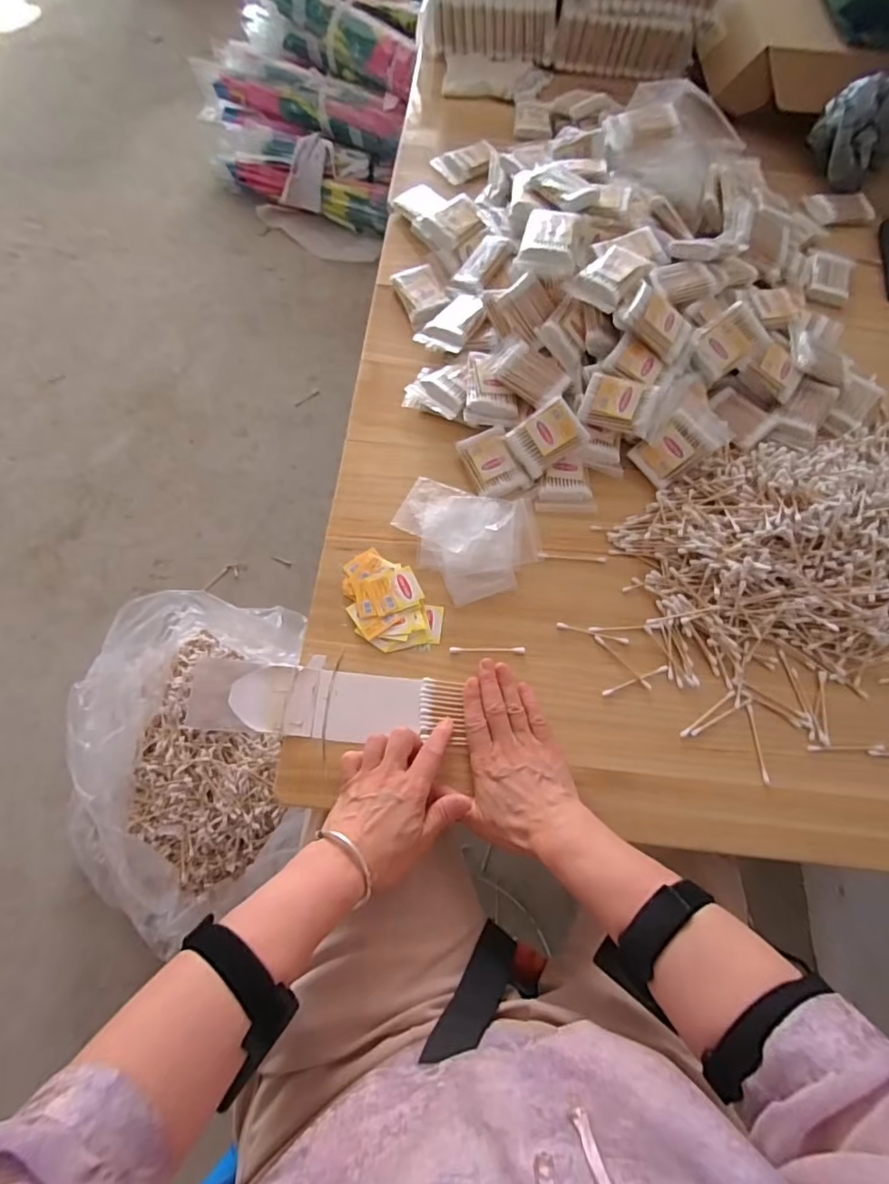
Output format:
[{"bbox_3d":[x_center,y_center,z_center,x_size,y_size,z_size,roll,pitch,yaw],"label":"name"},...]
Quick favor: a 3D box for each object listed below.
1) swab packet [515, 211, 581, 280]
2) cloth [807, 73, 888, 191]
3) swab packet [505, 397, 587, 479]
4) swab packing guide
[{"bbox_3d":[0.112,-0.375,0.589,0.061,0.020,0.070,10,67,1],"label":"swab packet"},{"bbox_3d":[0.562,-0.623,0.734,0.117,0.108,0.070,34,70,11],"label":"cloth"},{"bbox_3d":[0.105,-0.159,0.567,0.071,0.017,0.055,-39,87,9],"label":"swab packet"},{"bbox_3d":[-0.122,0.094,0.487,0.194,0.021,0.065,6,67,-1],"label":"swab packing guide"}]

